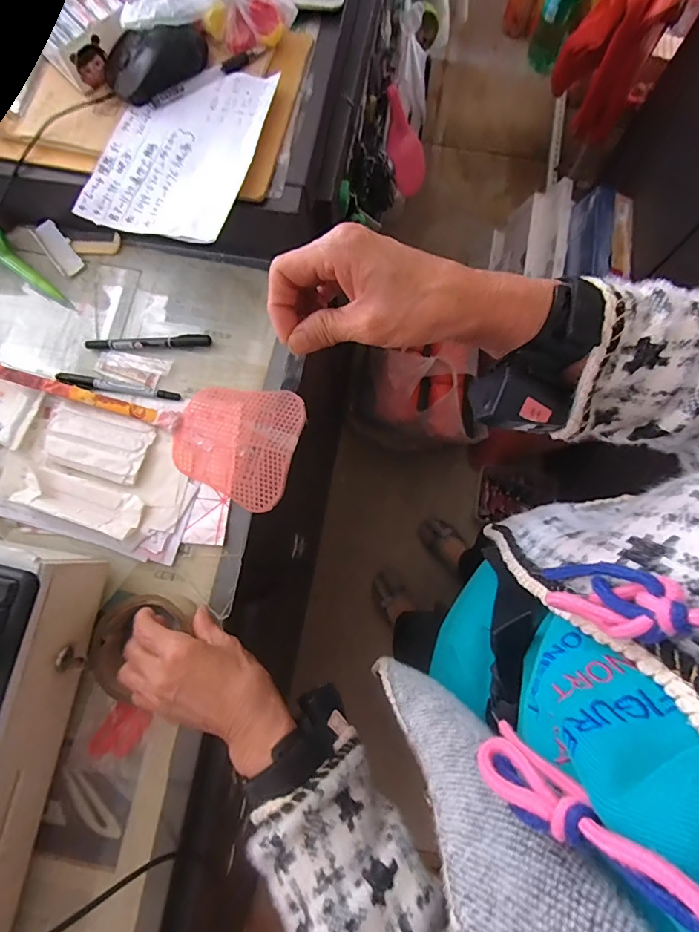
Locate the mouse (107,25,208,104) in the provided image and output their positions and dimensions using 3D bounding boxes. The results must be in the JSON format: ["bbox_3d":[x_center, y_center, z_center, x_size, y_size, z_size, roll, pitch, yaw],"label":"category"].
[{"bbox_3d":[-0.193,-0.411,0.459,0.103,0.033,0.052,-23,77,-6],"label":"mouse"}]

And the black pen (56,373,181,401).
[{"bbox_3d":[-0.251,-0.086,0.490,0.131,0.009,0.014,10,76,2],"label":"black pen"}]

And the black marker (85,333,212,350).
[{"bbox_3d":[-0.224,-0.138,0.501,0.139,0.010,0.016,-1,76,-1],"label":"black marker"}]

